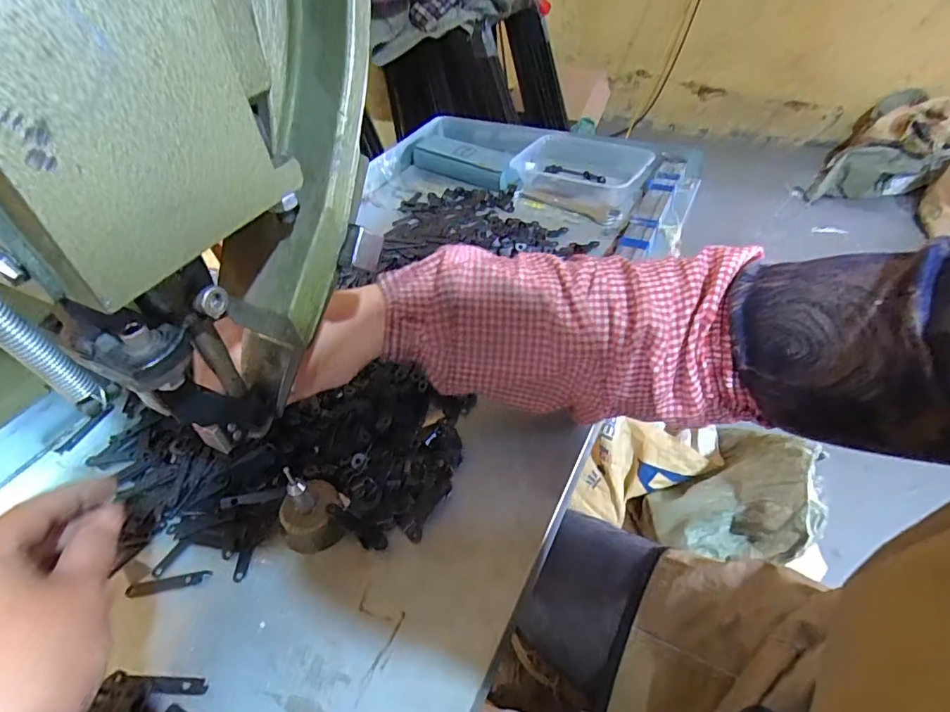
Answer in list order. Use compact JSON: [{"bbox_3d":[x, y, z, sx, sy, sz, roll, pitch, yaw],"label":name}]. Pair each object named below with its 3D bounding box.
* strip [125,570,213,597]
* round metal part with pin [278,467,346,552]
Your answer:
[{"bbox_3d":[-0.203,0.150,0.333,0.053,0.004,0.008,-9,45,-5],"label":"strip"},{"bbox_3d":[-0.112,0.100,0.338,0.040,0.055,0.041,-2,45,2],"label":"round metal part with pin"}]

